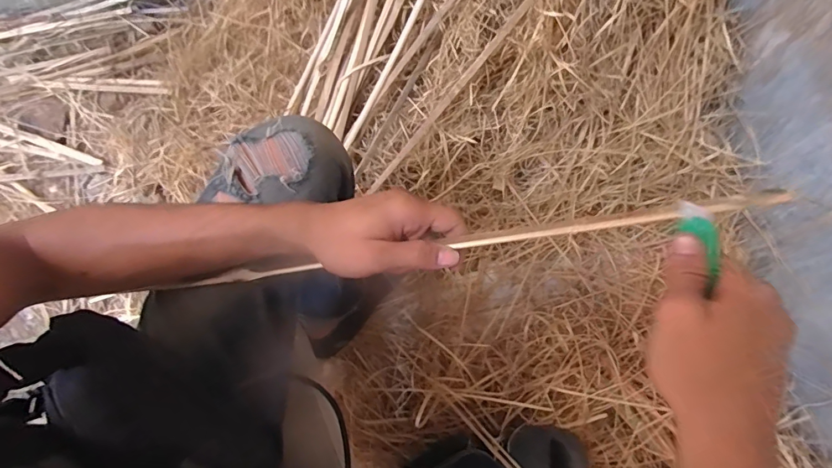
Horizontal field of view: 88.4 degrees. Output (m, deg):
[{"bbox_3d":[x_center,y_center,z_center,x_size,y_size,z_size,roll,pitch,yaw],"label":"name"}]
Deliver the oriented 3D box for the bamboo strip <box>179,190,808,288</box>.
[{"bbox_3d":[0.029,0.010,0.345,0.454,0.011,0.012,-9,75,16],"label":"bamboo strip"}]

